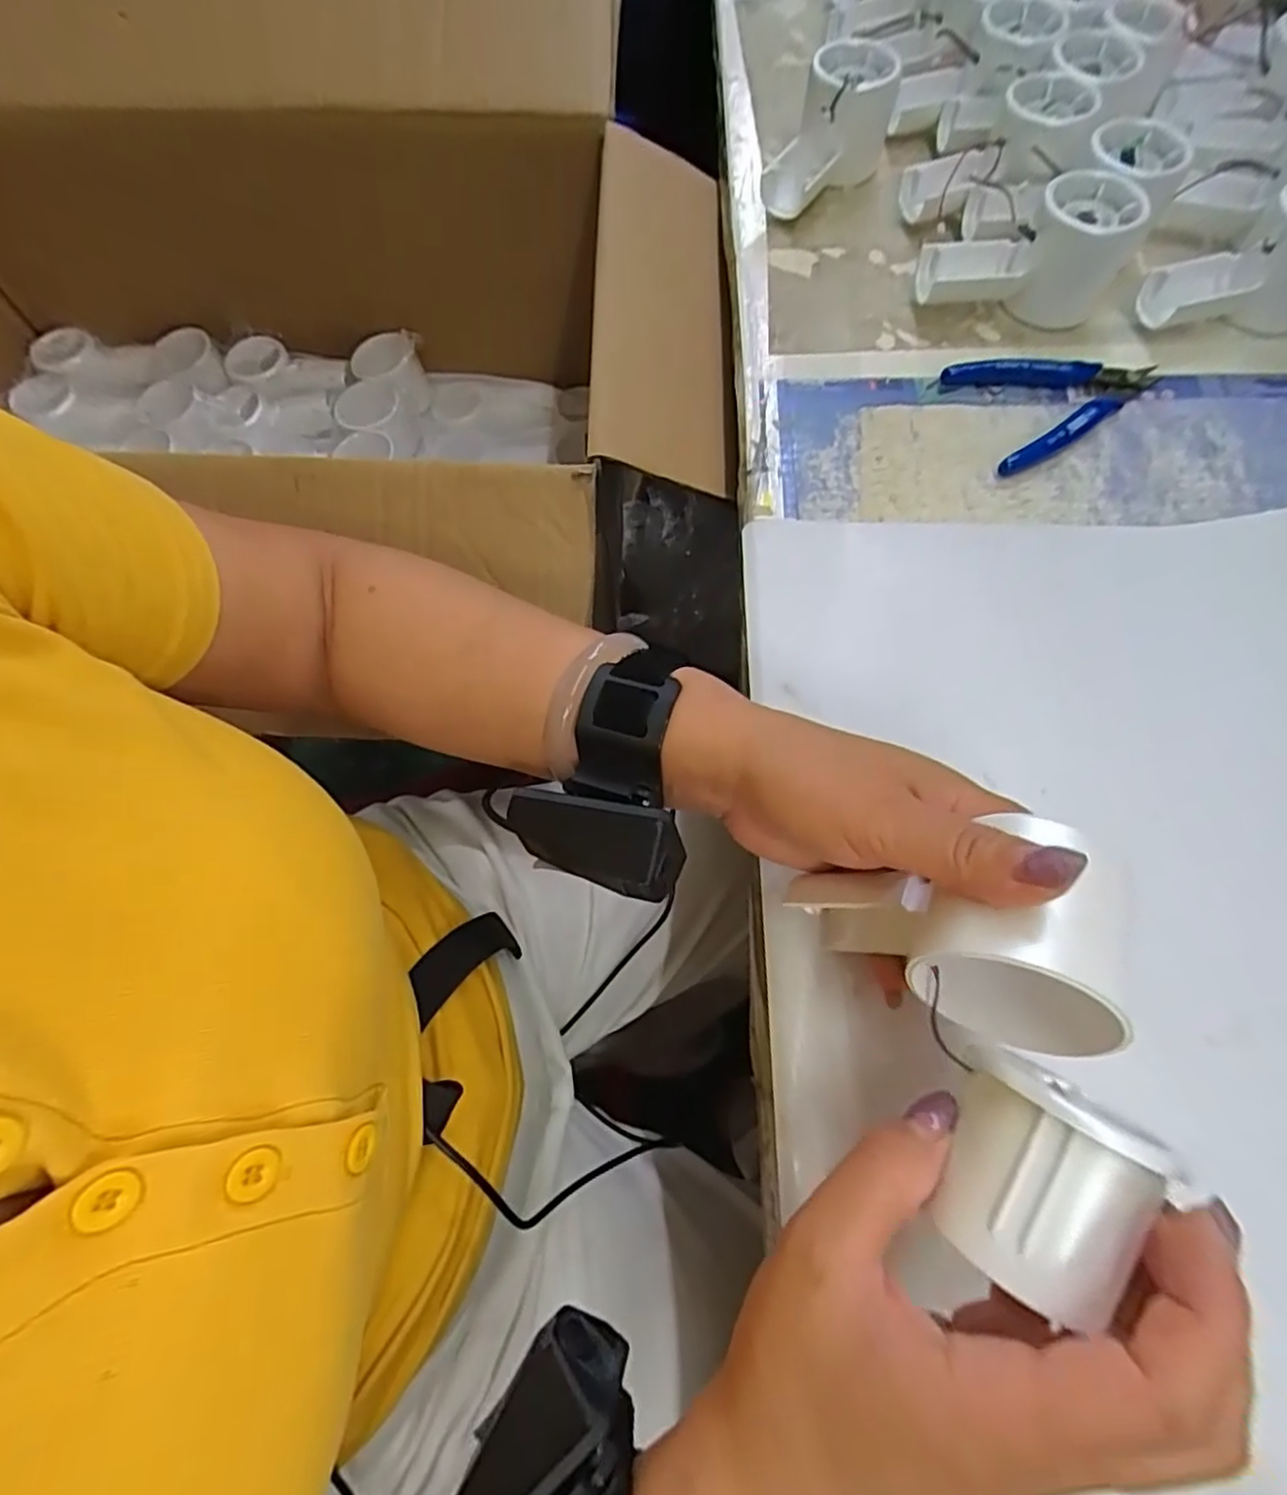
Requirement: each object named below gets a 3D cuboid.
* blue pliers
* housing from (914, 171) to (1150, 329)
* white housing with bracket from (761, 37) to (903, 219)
[{"bbox_3d":[0.246,-0.205,0.400,0.116,0.011,0.078,-16,69,-6],"label":"blue pliers"},{"bbox_3d":[0.226,-0.296,0.409,0.112,0.056,0.053,3,68,2],"label":"housing"},{"bbox_3d":[0.127,-0.415,0.461,0.058,0.057,0.110,24,70,10],"label":"white housing with bracket"}]

